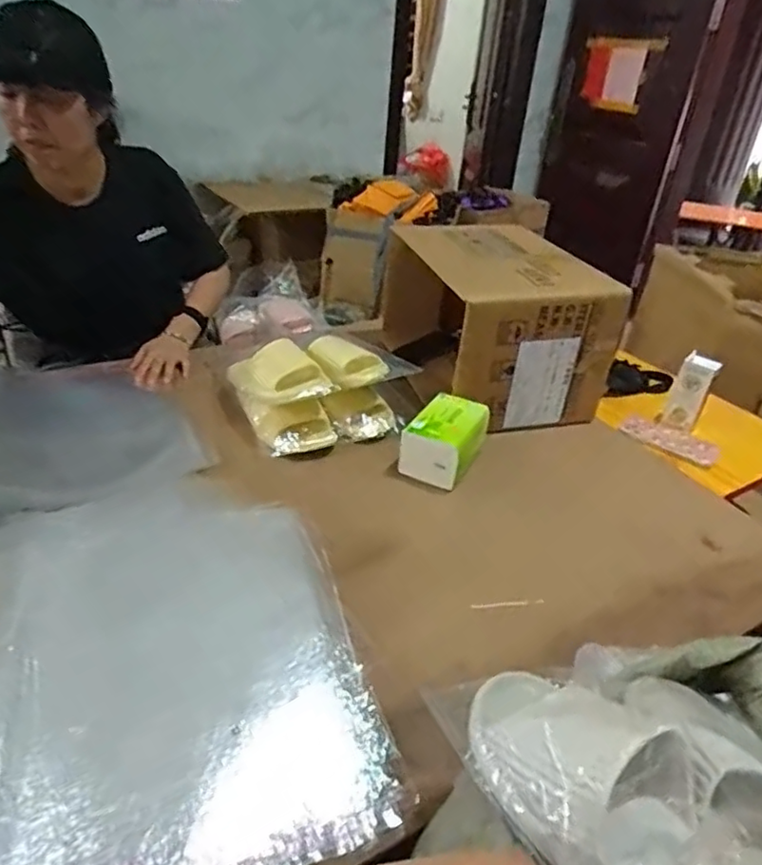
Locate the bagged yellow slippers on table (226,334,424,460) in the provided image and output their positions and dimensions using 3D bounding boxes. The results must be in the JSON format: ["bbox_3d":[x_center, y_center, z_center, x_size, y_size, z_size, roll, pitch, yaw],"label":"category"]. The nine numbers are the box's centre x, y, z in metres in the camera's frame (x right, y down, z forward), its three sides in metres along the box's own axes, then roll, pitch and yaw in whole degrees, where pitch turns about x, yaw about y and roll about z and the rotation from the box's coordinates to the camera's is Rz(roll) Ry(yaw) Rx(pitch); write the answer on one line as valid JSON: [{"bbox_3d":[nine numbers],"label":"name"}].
[{"bbox_3d":[-0.098,-0.067,0.995,0.266,0.119,0.145,-12,35,-25],"label":"bagged yellow slippers on table"}]

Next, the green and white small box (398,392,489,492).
[{"bbox_3d":[0.097,0.008,0.943,0.094,0.086,0.129,19,34,22],"label":"green and white small box"}]

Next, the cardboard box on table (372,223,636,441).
[{"bbox_3d":[0.198,-0.212,1.145,0.301,0.247,0.394,-4,32,-14],"label":"cardboard box on table"}]

